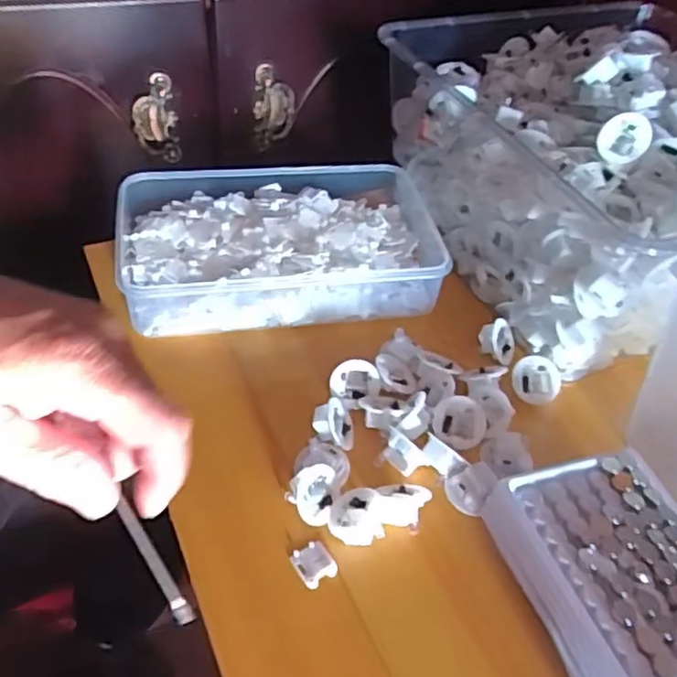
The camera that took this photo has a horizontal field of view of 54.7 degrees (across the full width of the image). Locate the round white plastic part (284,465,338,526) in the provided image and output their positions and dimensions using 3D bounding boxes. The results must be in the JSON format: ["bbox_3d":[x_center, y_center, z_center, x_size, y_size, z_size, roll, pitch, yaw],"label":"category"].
[{"bbox_3d":[-0.015,0.090,0.376,0.028,0.021,0.027,4,47,-4],"label":"round white plastic part"}]

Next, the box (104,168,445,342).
[{"bbox_3d":[-0.042,-0.075,0.517,0.251,0.043,0.158,-8,49,-14],"label":"box"}]

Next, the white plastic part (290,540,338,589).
[{"bbox_3d":[-0.013,0.123,0.358,0.020,0.004,0.023,-22,54,-26],"label":"white plastic part"}]

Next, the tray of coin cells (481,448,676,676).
[{"bbox_3d":[0.149,0.124,0.338,0.099,0.024,0.131,-12,50,-18],"label":"tray of coin cells"}]

